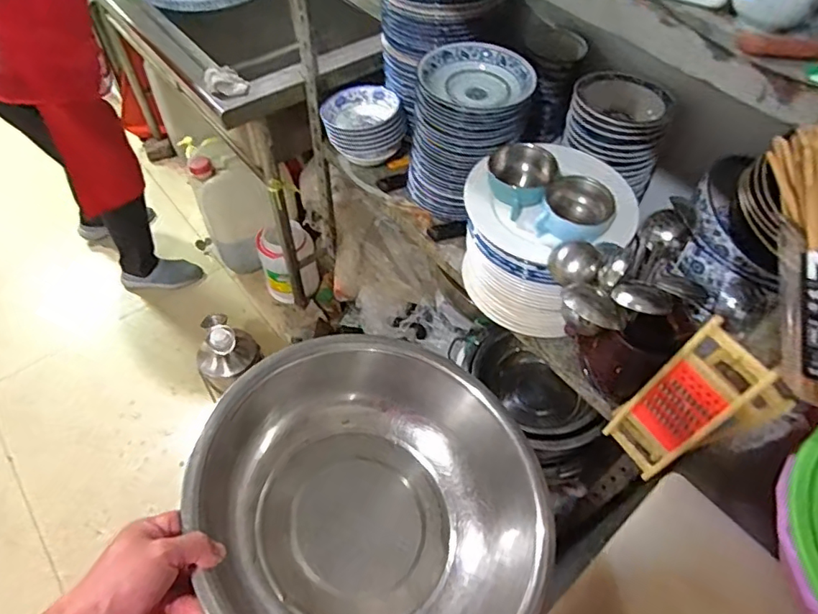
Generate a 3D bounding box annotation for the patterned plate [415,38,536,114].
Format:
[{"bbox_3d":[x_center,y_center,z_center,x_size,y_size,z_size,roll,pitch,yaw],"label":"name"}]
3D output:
[{"bbox_3d":[0.122,-0.396,0.918,0.198,0.045,0.173,33,59,20],"label":"patterned plate"}]

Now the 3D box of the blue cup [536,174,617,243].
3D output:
[{"bbox_3d":[0.258,-0.145,0.801,0.111,0.064,0.094,15,55,8],"label":"blue cup"}]

